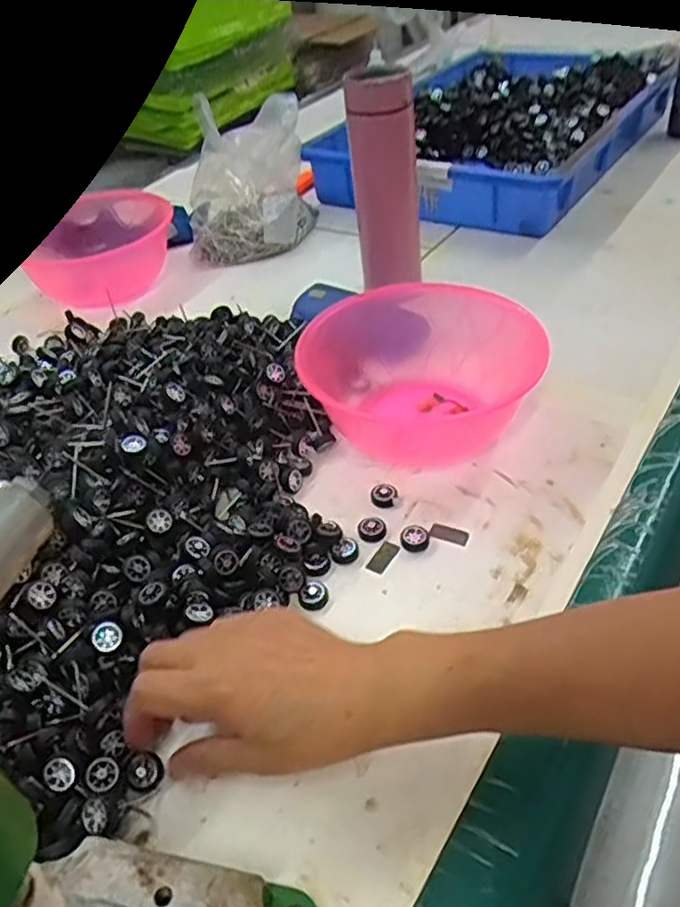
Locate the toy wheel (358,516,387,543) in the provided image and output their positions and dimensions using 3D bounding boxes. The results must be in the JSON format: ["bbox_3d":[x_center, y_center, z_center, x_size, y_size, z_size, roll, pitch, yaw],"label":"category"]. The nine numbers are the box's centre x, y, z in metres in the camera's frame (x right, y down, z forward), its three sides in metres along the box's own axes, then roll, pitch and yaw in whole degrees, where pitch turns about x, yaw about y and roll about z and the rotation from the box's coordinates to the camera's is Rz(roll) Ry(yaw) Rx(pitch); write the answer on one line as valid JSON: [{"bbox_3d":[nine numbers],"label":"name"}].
[{"bbox_3d":[0.023,0.055,0.518,0.020,0.007,0.021,-4,41,3],"label":"toy wheel"}]

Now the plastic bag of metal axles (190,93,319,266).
[{"bbox_3d":[-0.122,-0.358,0.924,0.158,0.140,0.179,-10,41,-3],"label":"plastic bag of metal axles"}]

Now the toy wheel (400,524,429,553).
[{"bbox_3d":[0.053,0.061,0.507,0.020,0.007,0.021,-4,41,3],"label":"toy wheel"}]

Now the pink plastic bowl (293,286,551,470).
[{"bbox_3d":[0.063,-0.076,0.616,0.193,0.074,0.186,-4,41,3],"label":"pink plastic bowl"}]

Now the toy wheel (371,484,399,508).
[{"bbox_3d":[0.034,0.030,0.545,0.019,0.008,0.021,13,45,22],"label":"toy wheel"}]

